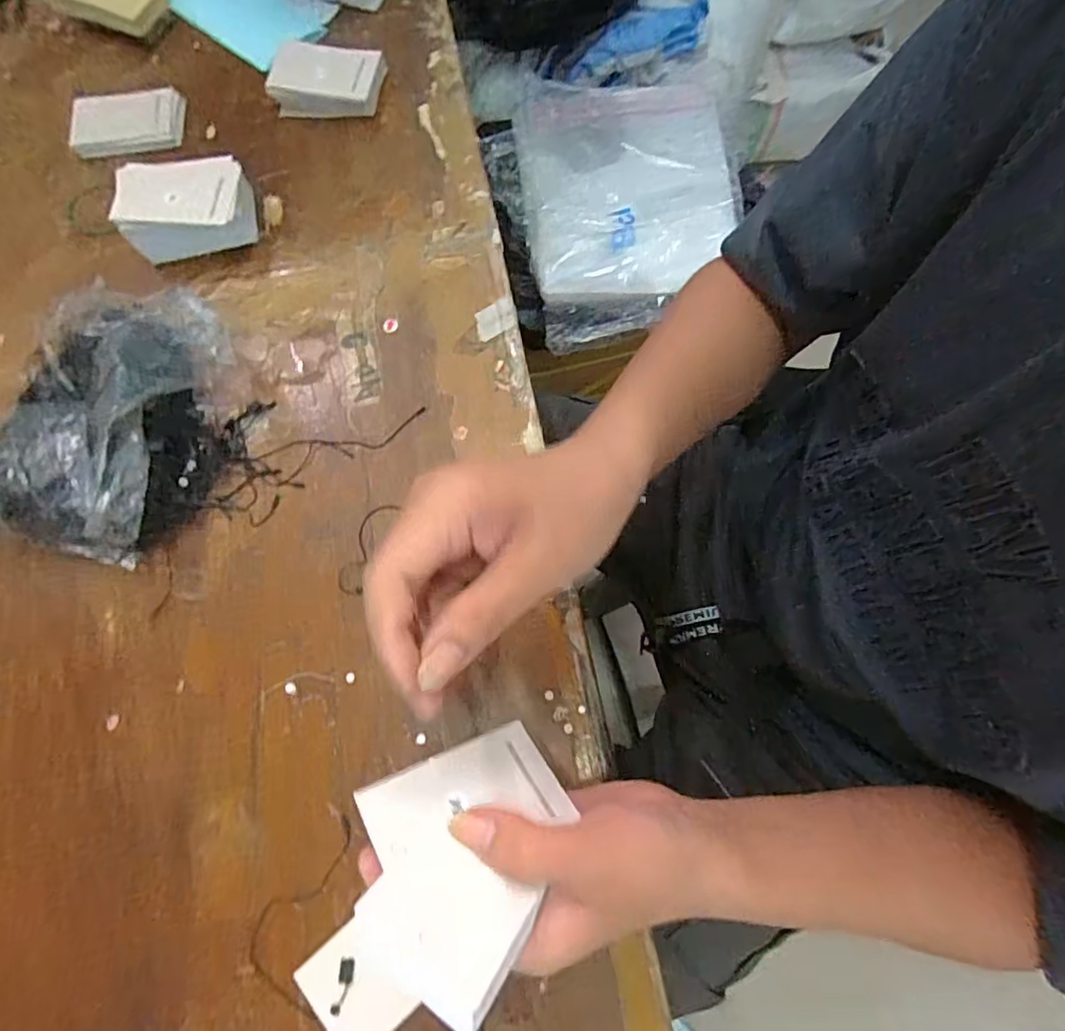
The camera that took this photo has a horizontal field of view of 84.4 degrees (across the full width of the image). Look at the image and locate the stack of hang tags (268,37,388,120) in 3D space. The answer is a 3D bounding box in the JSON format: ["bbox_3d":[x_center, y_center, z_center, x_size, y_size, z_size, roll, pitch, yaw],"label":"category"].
[{"bbox_3d":[-0.168,-0.356,0.479,0.088,0.024,0.056,3,72,3],"label":"stack of hang tags"}]

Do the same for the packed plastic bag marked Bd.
[{"bbox_3d":[0.152,-0.494,0.913,0.332,0.073,0.461,-6,79,-4],"label":"packed plastic bag marked Bd"}]

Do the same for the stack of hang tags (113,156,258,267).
[{"bbox_3d":[-0.250,-0.223,0.430,0.088,0.038,0.065,-11,72,-2],"label":"stack of hang tags"}]

